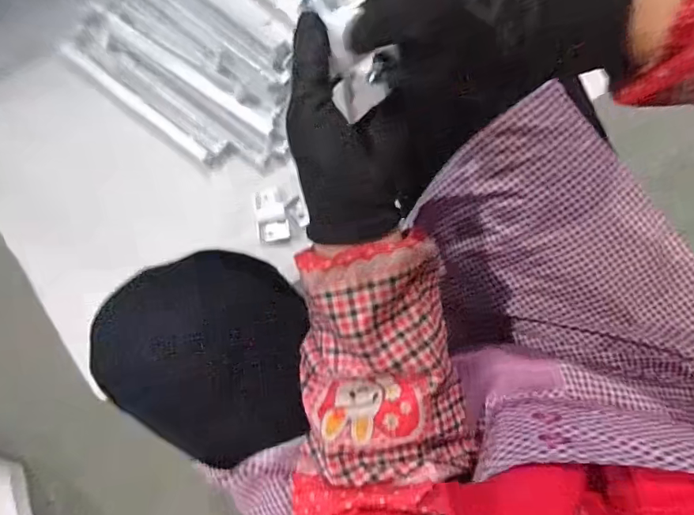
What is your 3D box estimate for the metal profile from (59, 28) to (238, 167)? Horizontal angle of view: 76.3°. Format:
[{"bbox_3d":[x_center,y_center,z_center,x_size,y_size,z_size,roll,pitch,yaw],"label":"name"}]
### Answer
[{"bbox_3d":[-0.343,-0.276,0.769,0.329,0.042,0.066,38,87,3],"label":"metal profile"}]

